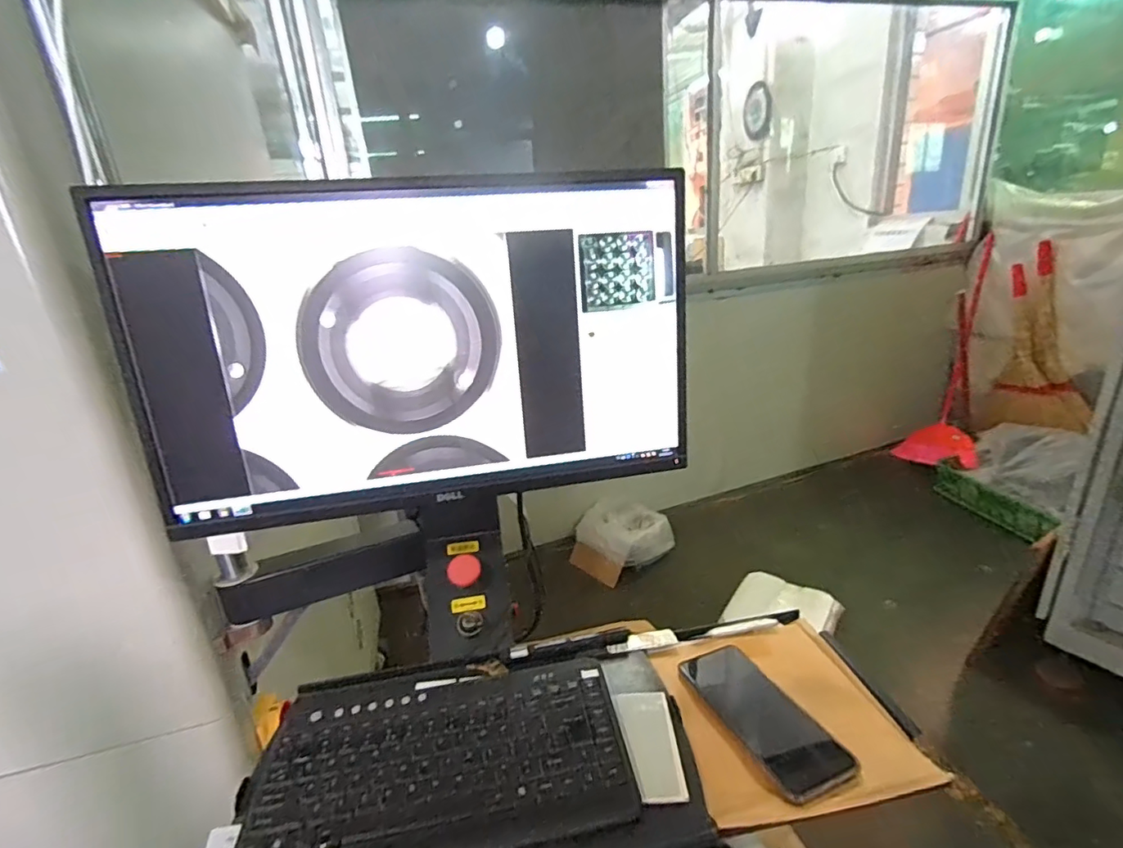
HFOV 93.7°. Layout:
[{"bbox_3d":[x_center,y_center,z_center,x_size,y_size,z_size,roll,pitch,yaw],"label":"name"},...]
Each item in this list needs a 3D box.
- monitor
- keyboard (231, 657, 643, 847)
[{"bbox_3d":[-0.135,-0.079,0.547,0.546,0.322,0.056,-8,20,-10],"label":"monitor"},{"bbox_3d":[-0.106,0.295,0.477,0.318,0.025,0.184,-7,20,-8],"label":"keyboard"}]

